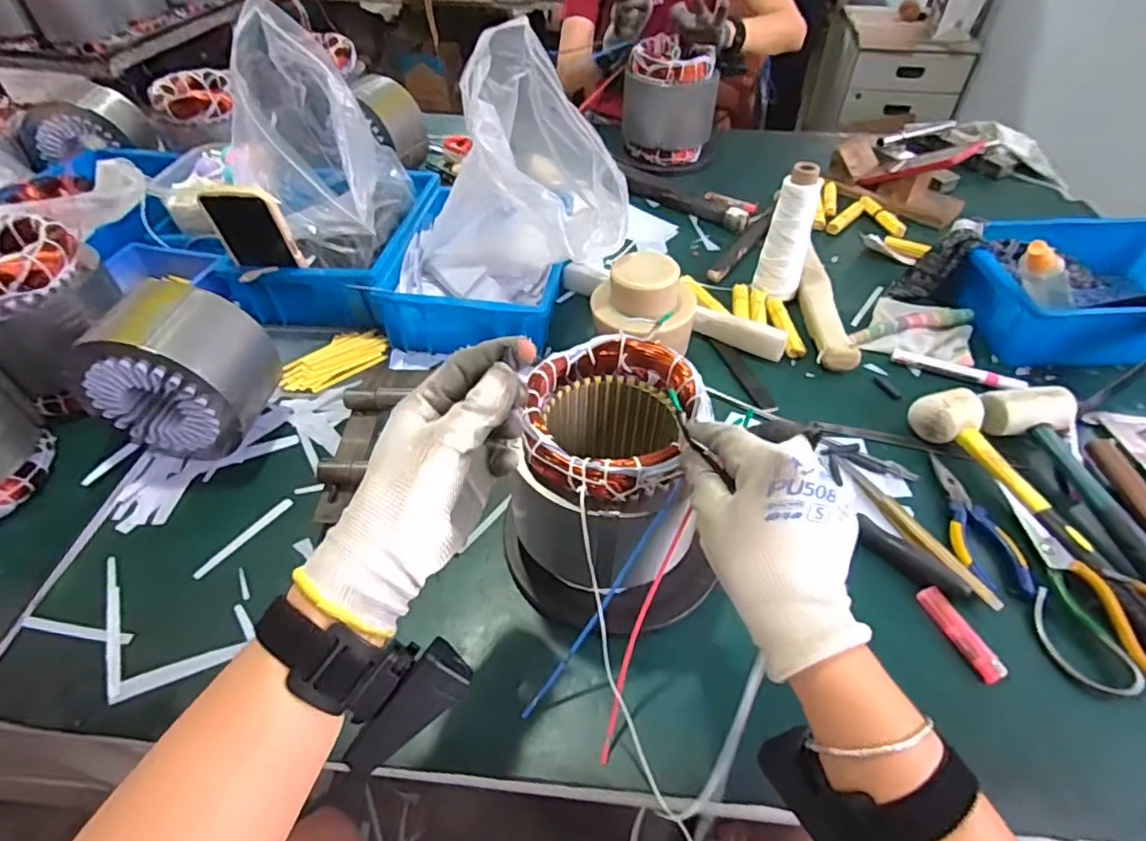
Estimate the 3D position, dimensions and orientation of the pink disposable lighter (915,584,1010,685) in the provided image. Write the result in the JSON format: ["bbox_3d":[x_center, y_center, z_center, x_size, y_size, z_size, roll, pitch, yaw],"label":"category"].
[{"bbox_3d":[0.313,0.171,0.482,0.016,0.009,0.079,-15,50,-14],"label":"pink disposable lighter"}]

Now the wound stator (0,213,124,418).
[{"bbox_3d":[-0.544,-0.110,0.605,0.129,0.149,0.136,19,50,15],"label":"wound stator"}]

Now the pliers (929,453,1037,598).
[{"bbox_3d":[0.370,0.093,0.547,0.055,0.014,0.136,8,48,6],"label":"pliers"}]

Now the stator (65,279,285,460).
[{"bbox_3d":[-0.366,-0.045,0.569,0.125,0.150,0.105,6,48,4],"label":"stator"}]

